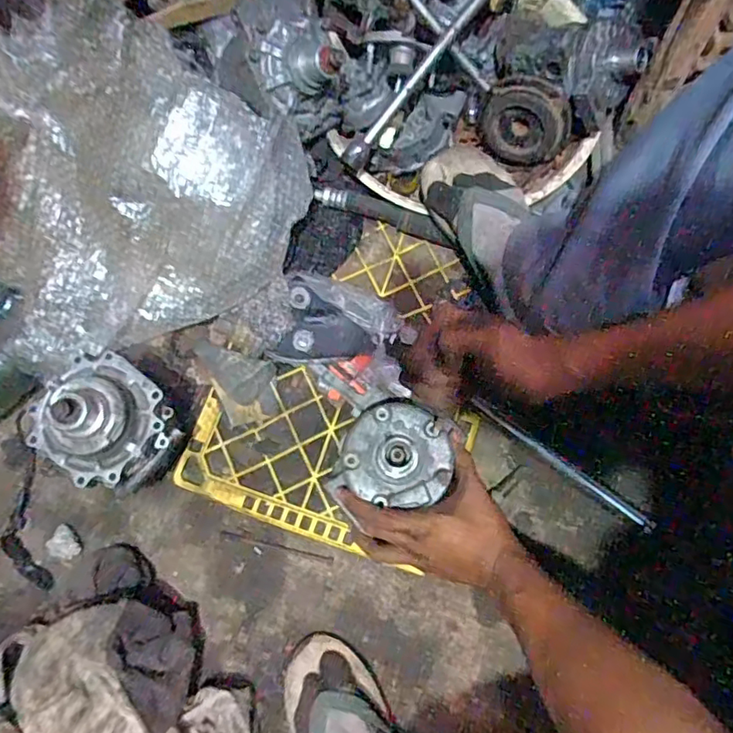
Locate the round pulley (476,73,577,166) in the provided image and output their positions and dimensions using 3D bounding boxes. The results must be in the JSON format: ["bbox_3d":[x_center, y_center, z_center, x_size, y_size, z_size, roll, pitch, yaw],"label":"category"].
[{"bbox_3d":[0.196,-0.304,0.695,0.111,0.104,0.026,-4,54,27],"label":"round pulley"}]

